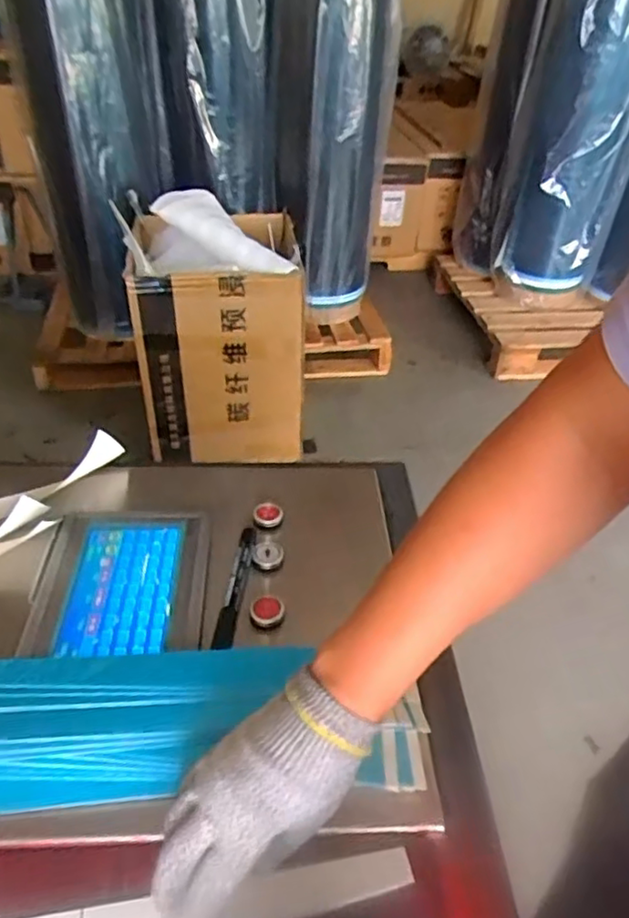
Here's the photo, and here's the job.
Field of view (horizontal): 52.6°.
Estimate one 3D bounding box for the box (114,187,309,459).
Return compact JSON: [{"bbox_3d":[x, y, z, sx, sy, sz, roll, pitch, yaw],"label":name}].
[{"bbox_3d":[-0.276,-0.366,1.858,0.465,0.646,0.451,-7,40,-12],"label":"box"}]

